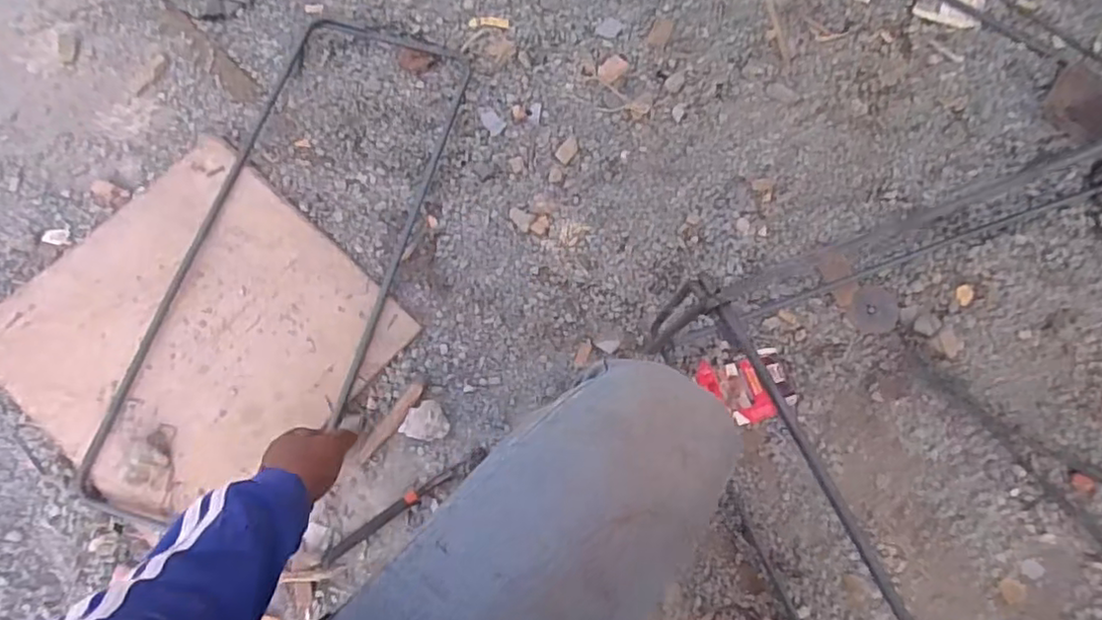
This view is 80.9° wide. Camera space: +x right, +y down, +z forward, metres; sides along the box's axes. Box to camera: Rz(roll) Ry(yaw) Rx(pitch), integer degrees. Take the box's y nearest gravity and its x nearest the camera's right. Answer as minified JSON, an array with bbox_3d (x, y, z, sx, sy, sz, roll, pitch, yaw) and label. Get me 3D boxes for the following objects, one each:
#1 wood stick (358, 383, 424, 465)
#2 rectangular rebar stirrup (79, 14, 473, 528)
[{"bbox_3d":[-0.200,0.141,0.806,0.020,0.007,0.116,39,81,9],"label":"wood stick"},{"bbox_3d":[-0.335,-0.075,0.849,0.275,0.015,0.722,16,73,3],"label":"rectangular rebar stirrup"}]

